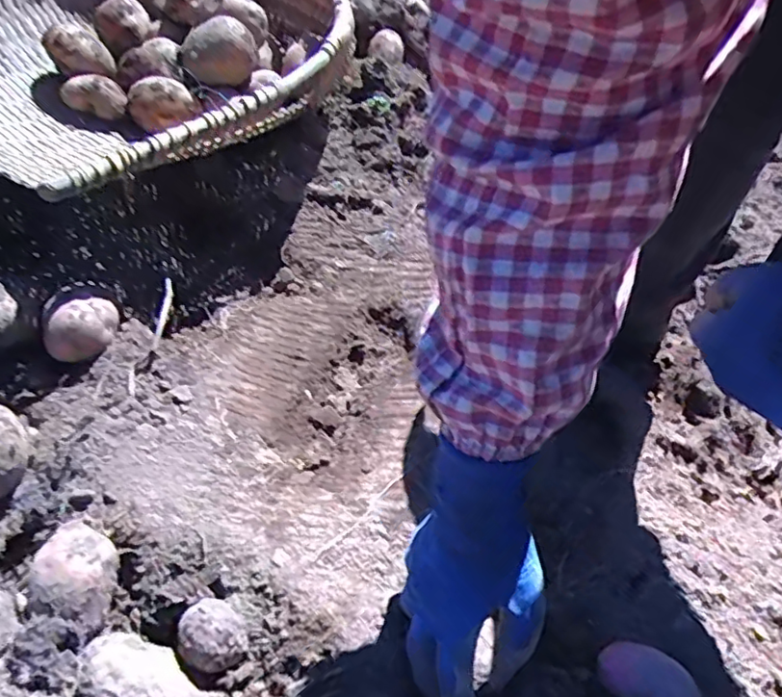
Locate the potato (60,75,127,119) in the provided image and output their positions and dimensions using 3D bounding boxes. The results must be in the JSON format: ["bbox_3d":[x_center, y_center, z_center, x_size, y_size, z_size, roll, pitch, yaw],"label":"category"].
[{"bbox_3d":[-0.378,-0.320,0.792,0.072,0.038,0.061,-11,53,-14],"label":"potato"}]

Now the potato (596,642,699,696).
[{"bbox_3d":[0.191,0.253,0.470,0.071,0.031,0.042,17,52,9],"label":"potato"}]

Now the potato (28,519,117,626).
[{"bbox_3d":[-0.226,0.159,0.446,0.060,0.033,0.055,2,51,-3],"label":"potato"}]

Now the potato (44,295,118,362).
[{"bbox_3d":[-0.298,-0.020,0.597,0.070,0.046,0.049,-26,58,-24],"label":"potato"}]

